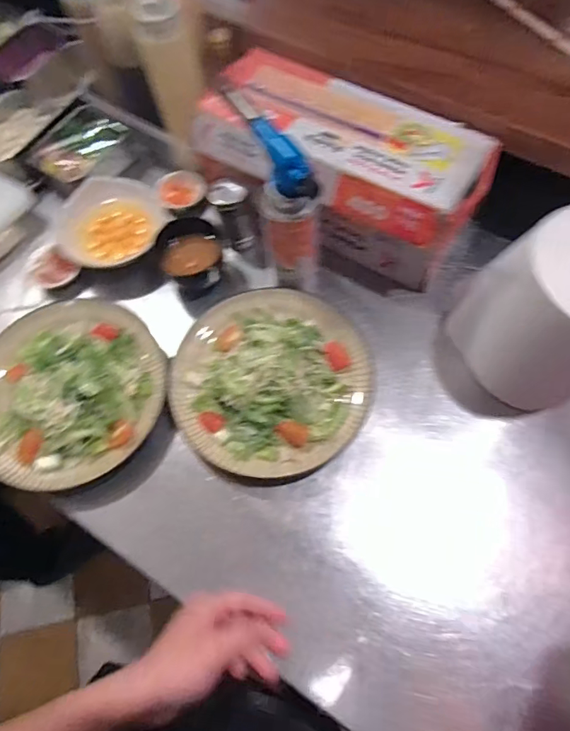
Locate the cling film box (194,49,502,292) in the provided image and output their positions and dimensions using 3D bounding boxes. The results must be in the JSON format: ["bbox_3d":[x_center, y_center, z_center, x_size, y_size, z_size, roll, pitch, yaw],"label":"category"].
[{"bbox_3d":[0.064,-0.260,0.641,0.371,0.134,0.165,30,71,15],"label":"cling film box"}]

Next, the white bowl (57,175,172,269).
[{"bbox_3d":[-0.252,-0.204,0.695,0.145,0.041,0.140,-39,70,-13],"label":"white bowl"}]

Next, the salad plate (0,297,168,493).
[{"bbox_3d":[-0.279,0.023,0.593,0.246,0.063,0.232,-1,66,3],"label":"salad plate"}]

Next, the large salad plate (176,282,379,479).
[{"bbox_3d":[-0.017,0.011,0.582,0.235,0.064,0.233,-1,66,3],"label":"large salad plate"}]

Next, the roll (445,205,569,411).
[{"bbox_3d":[0.296,-0.050,0.519,0.133,0.211,0.138,-1,66,3],"label":"roll"}]

